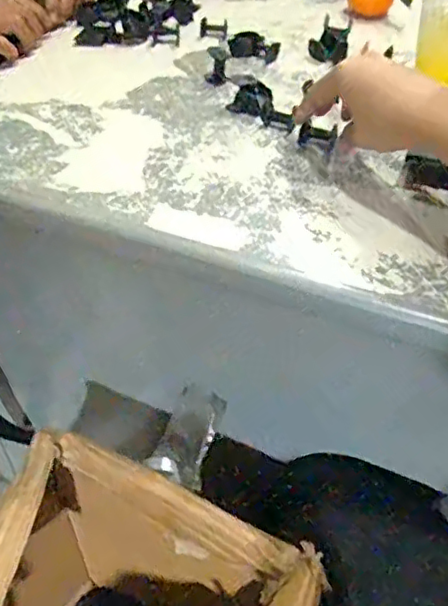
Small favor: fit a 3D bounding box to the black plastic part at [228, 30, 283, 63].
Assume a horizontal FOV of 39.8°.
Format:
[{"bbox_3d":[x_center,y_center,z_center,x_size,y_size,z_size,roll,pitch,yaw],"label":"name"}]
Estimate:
[{"bbox_3d":[0.033,-0.282,0.687,0.057,0.025,0.032,10,45,9],"label":"black plastic part"}]

